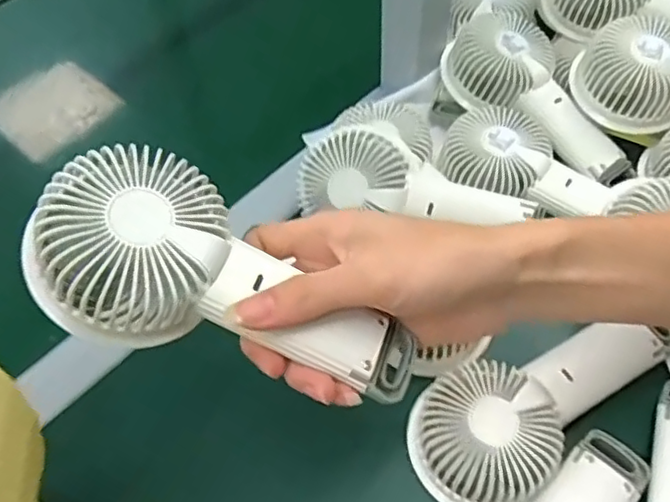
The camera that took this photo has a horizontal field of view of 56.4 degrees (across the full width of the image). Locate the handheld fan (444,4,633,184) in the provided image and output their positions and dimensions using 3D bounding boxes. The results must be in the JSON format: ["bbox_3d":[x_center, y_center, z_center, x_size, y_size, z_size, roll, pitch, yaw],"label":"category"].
[{"bbox_3d":[0.165,-0.120,0.501,0.078,0.039,0.171,-39,77,-19],"label":"handheld fan"}]

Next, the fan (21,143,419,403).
[{"bbox_3d":[-0.044,0.021,0.284,0.177,0.039,0.072,27,59,-13],"label":"fan"}]

